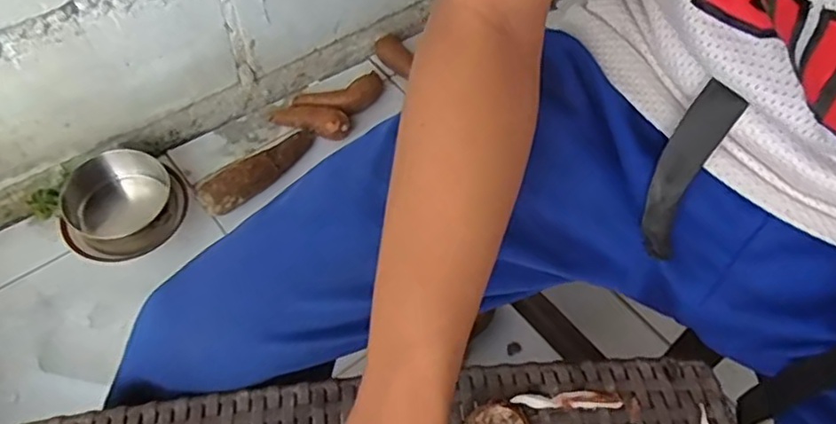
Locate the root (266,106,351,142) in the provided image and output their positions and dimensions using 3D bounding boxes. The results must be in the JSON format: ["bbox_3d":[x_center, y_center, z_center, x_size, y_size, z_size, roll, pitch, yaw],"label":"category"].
[{"bbox_3d":[-0.180,-0.157,1.044,0.135,0.044,0.037,17,56,7],"label":"root"}]

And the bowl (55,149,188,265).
[{"bbox_3d":[-0.423,-0.002,0.910,0.166,0.090,0.149,-28,63,-21],"label":"bowl"}]

